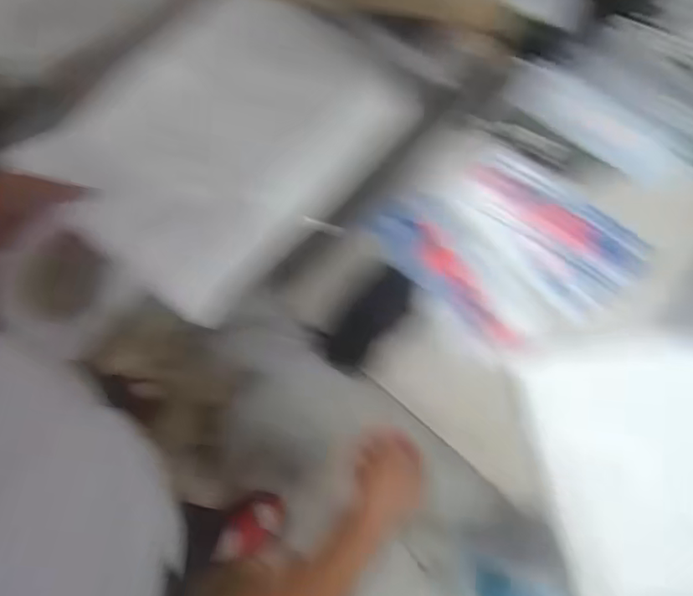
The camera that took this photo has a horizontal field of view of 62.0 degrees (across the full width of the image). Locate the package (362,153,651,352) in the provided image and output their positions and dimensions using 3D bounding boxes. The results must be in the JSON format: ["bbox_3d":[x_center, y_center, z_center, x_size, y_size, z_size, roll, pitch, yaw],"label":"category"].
[{"bbox_3d":[0.221,-0.067,0.787,0.273,0.034,0.287,-40,74,-17],"label":"package"}]

